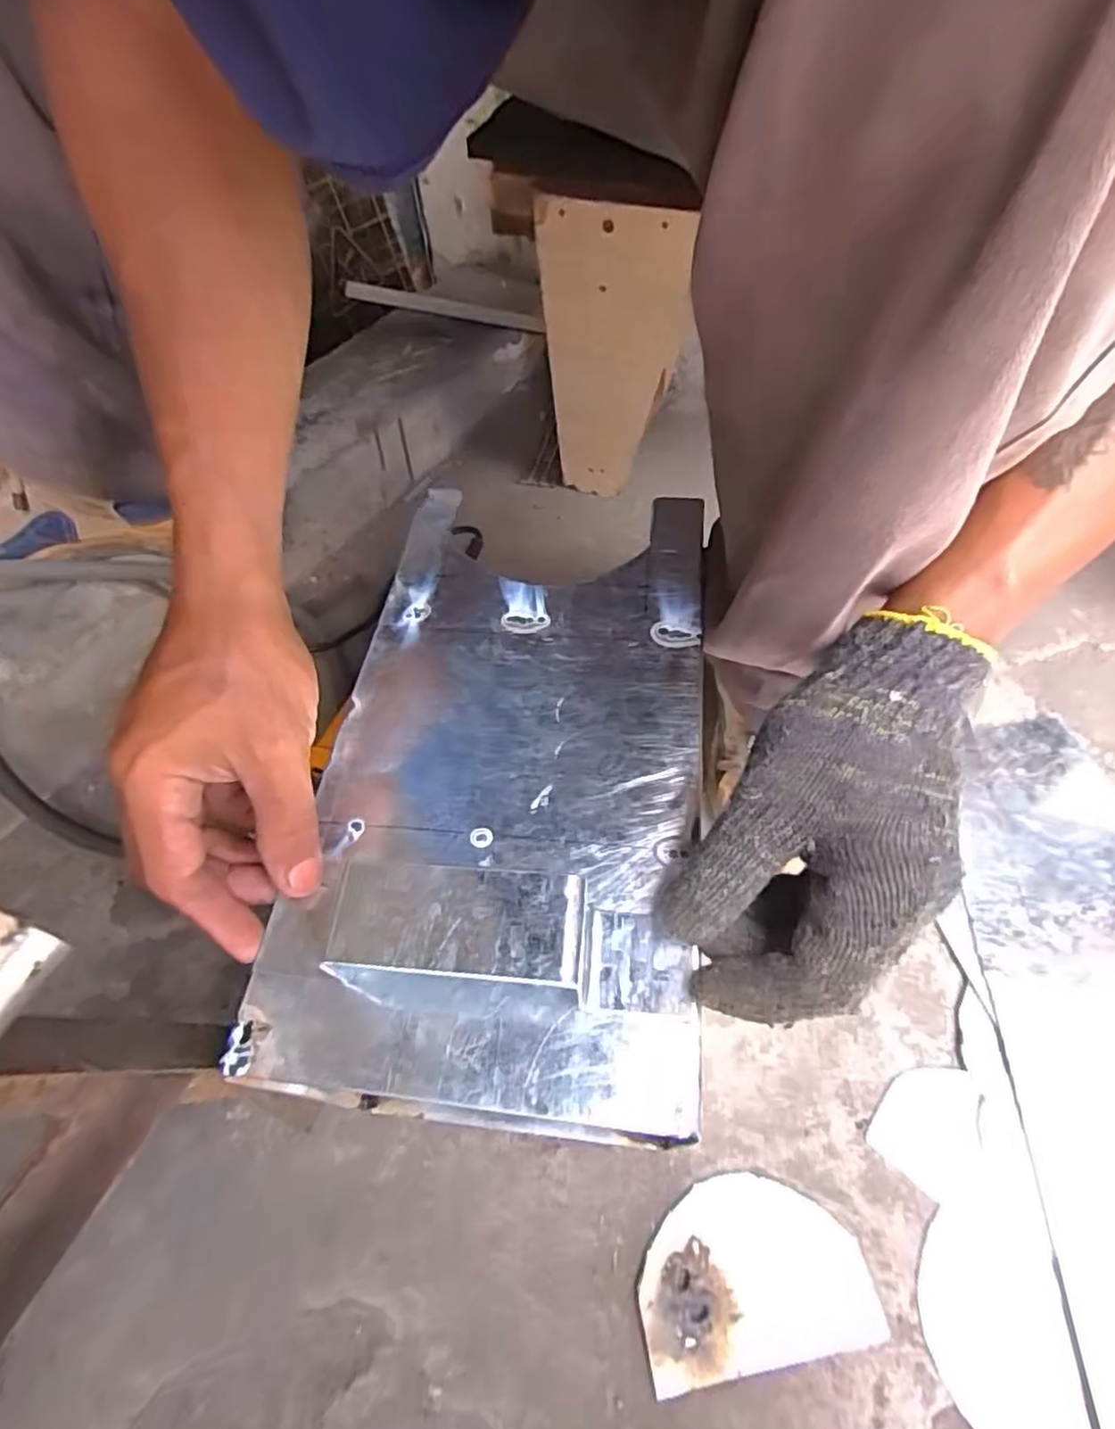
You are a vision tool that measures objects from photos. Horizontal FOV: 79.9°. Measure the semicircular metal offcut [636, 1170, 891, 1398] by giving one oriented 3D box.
[{"bbox_3d":[0.099,0.290,0.348,0.116,0.006,0.077,-10,55,-3],"label":"semicircular metal offcut"}]

